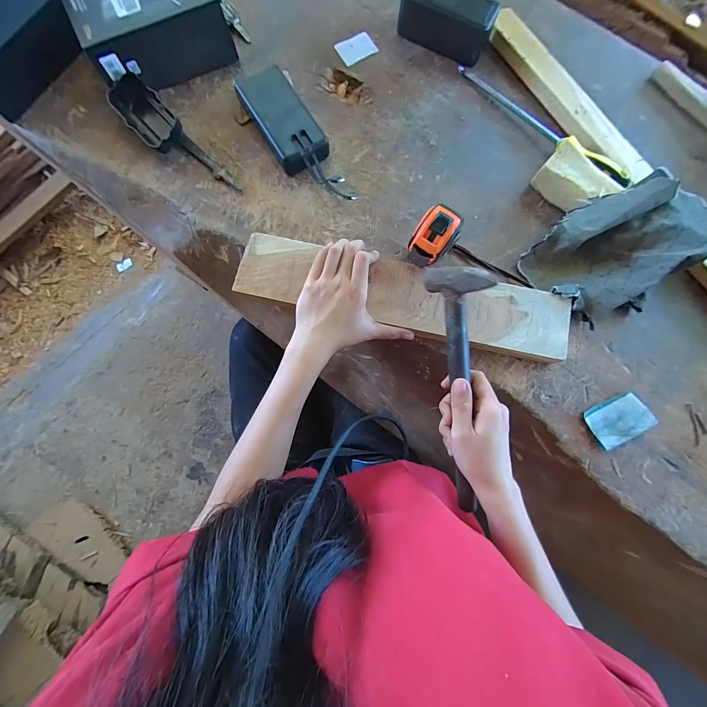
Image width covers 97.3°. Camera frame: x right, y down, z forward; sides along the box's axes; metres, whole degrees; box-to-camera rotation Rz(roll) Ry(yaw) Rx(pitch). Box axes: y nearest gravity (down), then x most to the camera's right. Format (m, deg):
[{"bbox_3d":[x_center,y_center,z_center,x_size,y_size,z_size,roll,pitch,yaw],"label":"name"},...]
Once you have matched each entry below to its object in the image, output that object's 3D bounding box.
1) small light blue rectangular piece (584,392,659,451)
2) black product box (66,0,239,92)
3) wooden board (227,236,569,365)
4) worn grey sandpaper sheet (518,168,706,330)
[{"bbox_3d":[0.313,0.078,0.367,0.069,0.015,0.044,-26,81,-6],"label":"small light blue rectangular piece"},{"bbox_3d":[-0.270,-0.441,0.421,0.174,0.066,0.118,-29,81,-6],"label":"black product box"},{"bbox_3d":[0.059,-0.070,0.373,0.390,0.016,0.080,13,79,1],"label":"wooden board"},{"bbox_3d":[0.334,-0.134,0.378,0.206,0.066,0.143,-38,82,-7],"label":"worn grey sandpaper sheet"}]

